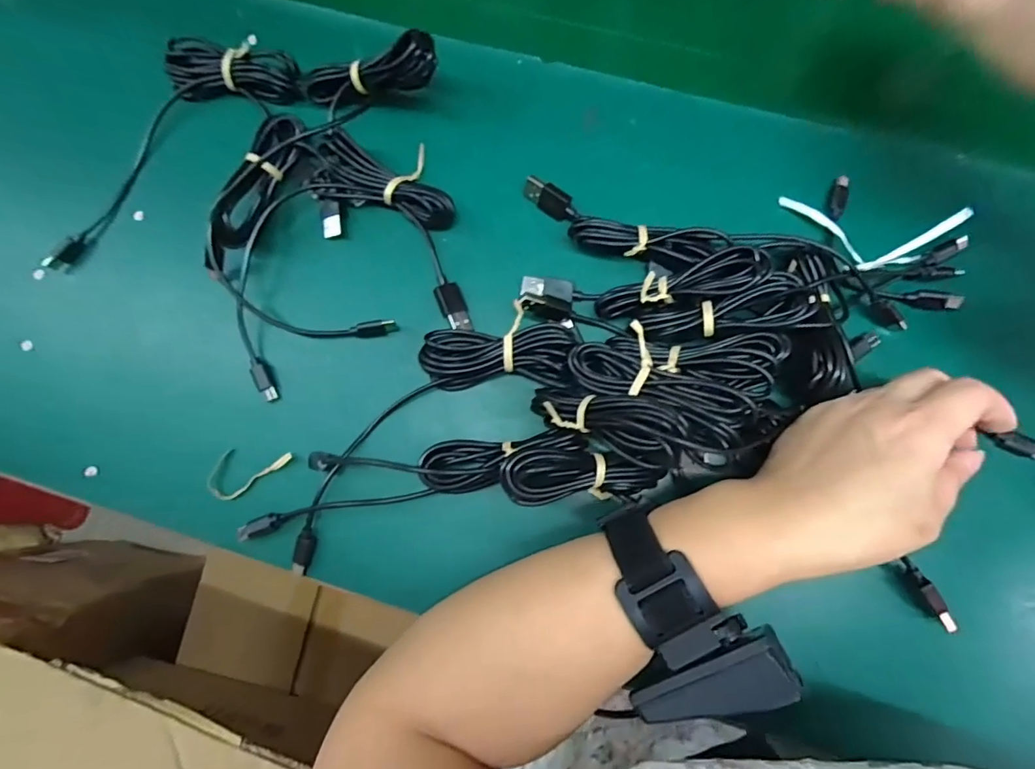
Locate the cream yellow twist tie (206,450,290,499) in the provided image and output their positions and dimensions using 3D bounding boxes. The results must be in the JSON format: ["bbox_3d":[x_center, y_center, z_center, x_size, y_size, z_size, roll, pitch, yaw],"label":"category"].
[{"bbox_3d":[-0.155,0.053,0.298,0.047,0.009,0.028,2,86,5],"label":"cream yellow twist tie"}]

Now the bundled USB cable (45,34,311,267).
[{"bbox_3d":[-0.234,-0.162,0.330,0.196,0.026,0.075,-36,84,2],"label":"bundled USB cable"}]

